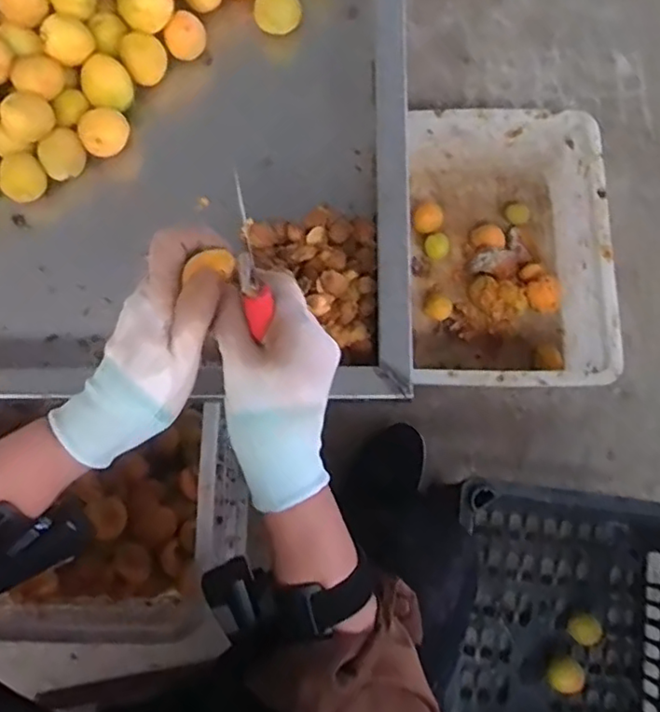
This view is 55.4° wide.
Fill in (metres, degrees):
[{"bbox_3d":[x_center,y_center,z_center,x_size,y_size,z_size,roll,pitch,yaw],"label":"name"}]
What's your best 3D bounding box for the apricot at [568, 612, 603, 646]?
[{"bbox_3d":[0.321,0.343,0.792,0.031,0.031,0.037,26,78,6],"label":"apricot"}]

